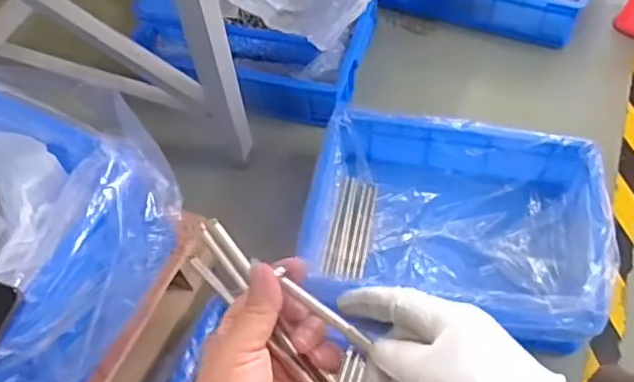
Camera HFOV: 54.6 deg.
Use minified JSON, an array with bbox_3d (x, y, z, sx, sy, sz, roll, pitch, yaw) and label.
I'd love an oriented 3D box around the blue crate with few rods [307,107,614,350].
[{"bbox_3d":[0.200,0.053,0.912,0.417,0.144,0.327,12,59,11],"label":"blue crate with few rods"}]

